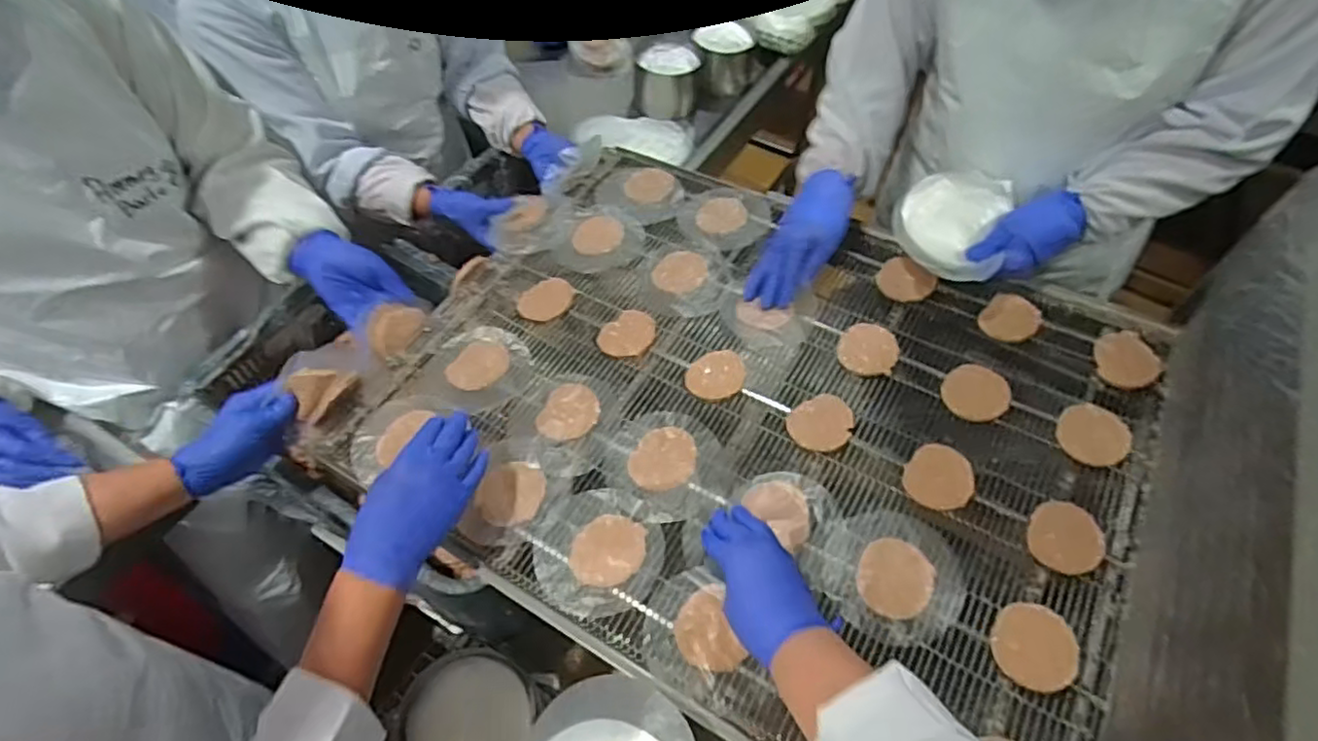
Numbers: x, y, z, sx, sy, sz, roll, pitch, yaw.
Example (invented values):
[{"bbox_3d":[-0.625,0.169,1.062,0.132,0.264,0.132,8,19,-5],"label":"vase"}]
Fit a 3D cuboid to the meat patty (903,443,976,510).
[{"bbox_3d":[0.278,0.106,0.660,0.063,0.008,0.070,36,62,20],"label":"meat patty"}]

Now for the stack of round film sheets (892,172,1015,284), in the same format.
[{"bbox_3d":[0.331,-0.172,0.762,0.115,0.028,0.149,22,58,13],"label":"stack of round film sheets"}]

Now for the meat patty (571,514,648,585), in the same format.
[{"bbox_3d":[-0.048,0.170,0.633,0.069,0.009,0.064,-1,56,-2],"label":"meat patty"}]

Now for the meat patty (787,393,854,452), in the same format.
[{"bbox_3d":[0.171,0.055,0.701,0.062,0.014,0.067,1,56,-1],"label":"meat patty"}]

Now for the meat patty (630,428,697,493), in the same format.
[{"bbox_3d":[0.004,0.090,0.688,0.068,0.006,0.071,1,56,-1],"label":"meat patty"}]

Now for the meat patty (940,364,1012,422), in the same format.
[{"bbox_3d":[0.340,0.022,0.715,0.066,0.011,0.066,1,56,-1],"label":"meat patty"}]

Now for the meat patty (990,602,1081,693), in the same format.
[{"bbox_3d":[0.318,0.234,0.564,0.068,0.011,0.069,26,59,15],"label":"meat patty"}]

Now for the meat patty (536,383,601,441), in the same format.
[{"bbox_3d":[-0.096,0.045,0.720,0.060,0.007,0.068,19,58,11],"label":"meat patty"}]

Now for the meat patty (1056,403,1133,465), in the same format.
[{"bbox_3d":[0.438,0.065,0.675,0.063,0.007,0.067,-9,51,12],"label":"meat patty"}]

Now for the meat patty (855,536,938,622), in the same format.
[{"bbox_3d":[0.213,0.184,0.598,0.064,0.014,0.070,1,56,-1],"label":"meat patty"}]

